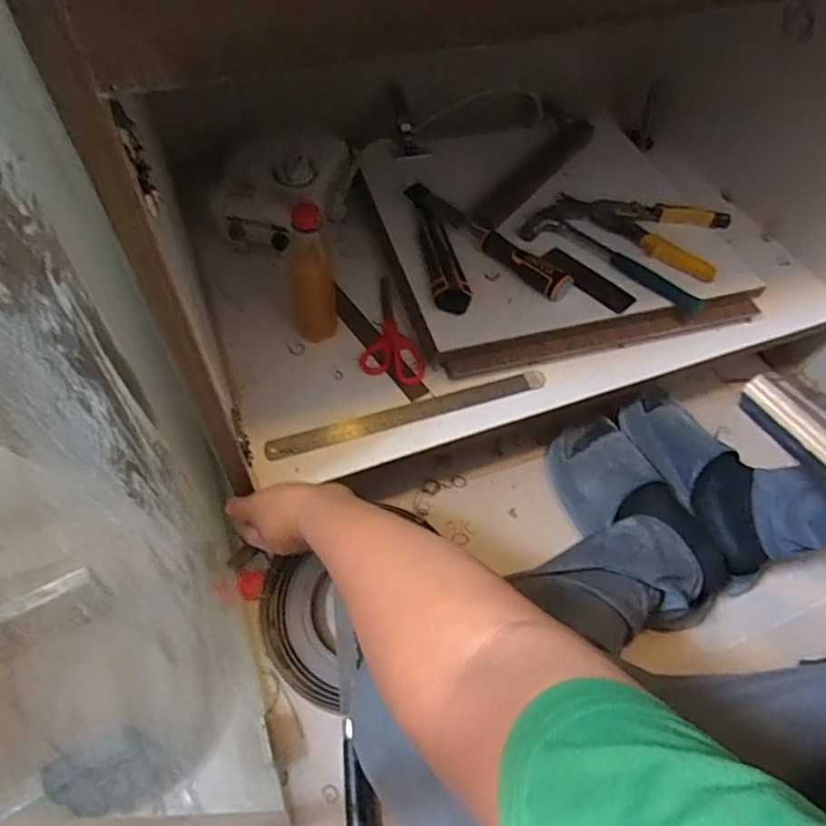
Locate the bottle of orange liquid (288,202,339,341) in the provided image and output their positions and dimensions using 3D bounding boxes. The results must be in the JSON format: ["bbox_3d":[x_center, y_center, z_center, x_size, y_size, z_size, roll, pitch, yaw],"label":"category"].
[{"bbox_3d":[-0.115,-0.150,0.651,0.051,0.175,0.042,-8,56,-9],"label":"bottle of orange liquid"}]

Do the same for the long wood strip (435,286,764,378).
[{"bbox_3d":[0.252,-0.101,0.719,0.447,0.043,0.009,-12,22,-11],"label":"long wood strip"}]

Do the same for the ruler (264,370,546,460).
[{"bbox_3d":[0.000,0.000,0.658,0.338,0.004,0.032,-14,57,-13],"label":"ruler"}]

